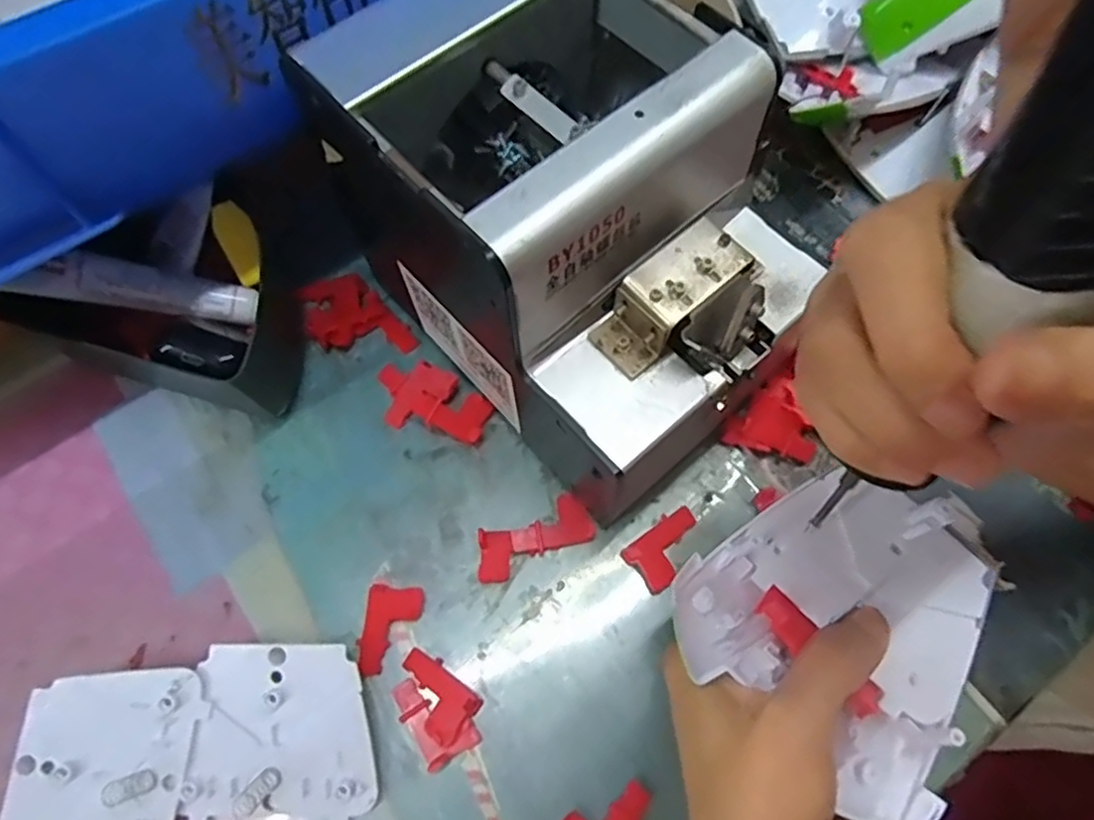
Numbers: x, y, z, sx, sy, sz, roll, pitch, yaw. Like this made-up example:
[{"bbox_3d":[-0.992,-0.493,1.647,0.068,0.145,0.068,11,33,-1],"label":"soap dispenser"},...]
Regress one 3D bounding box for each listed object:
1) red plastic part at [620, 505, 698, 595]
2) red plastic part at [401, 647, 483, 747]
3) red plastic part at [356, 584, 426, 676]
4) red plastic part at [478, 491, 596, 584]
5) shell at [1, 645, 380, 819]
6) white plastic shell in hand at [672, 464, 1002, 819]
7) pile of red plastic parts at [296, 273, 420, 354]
[{"bbox_3d":[0.055,0.061,0.297,0.037,0.011,0.023,-37,71,-14],"label":"red plastic part"},{"bbox_3d":[-0.047,0.117,0.274,0.038,0.009,0.022,39,72,16],"label":"red plastic part"},{"bbox_3d":[-0.068,0.095,0.286,0.024,0.005,0.036,15,78,-18],"label":"red plastic part"},{"bbox_3d":[-0.007,0.058,0.301,0.055,0.008,0.023,-23,68,-9],"label":"red plastic part"},{"bbox_3d":[-0.139,0.138,0.260,0.134,0.025,0.075,-13,67,-5],"label":"shell"},{"bbox_3d":[0.108,0.066,0.230,0.095,0.018,0.109,41,73,16],"label":"white plastic shell in hand"},{"bbox_3d":[-0.103,-0.048,0.345,0.040,0.013,0.064,-41,72,-15],"label":"pile of red plastic parts"}]

